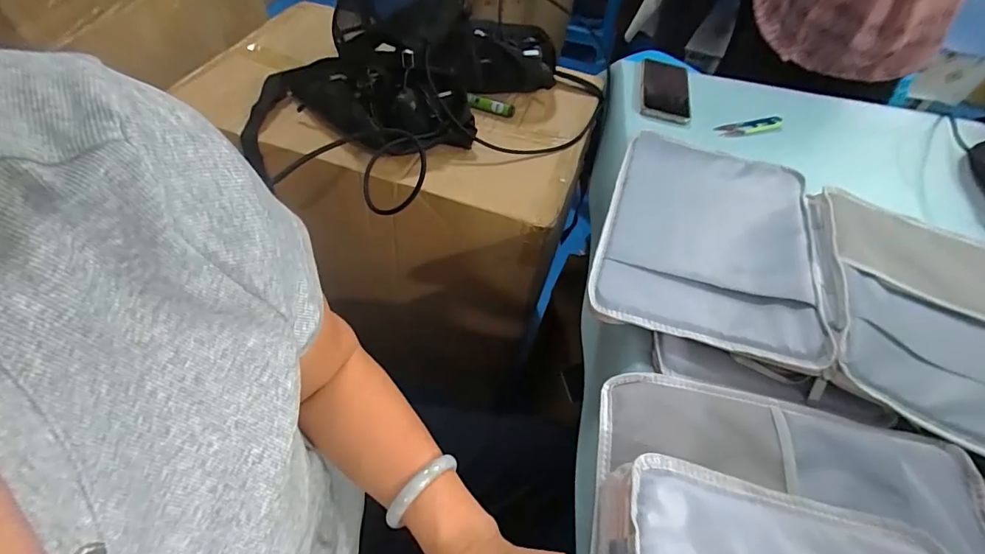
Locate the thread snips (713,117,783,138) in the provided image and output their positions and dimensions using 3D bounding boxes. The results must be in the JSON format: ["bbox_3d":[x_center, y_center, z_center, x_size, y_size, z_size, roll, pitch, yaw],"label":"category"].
[{"bbox_3d":[0.410,-0.237,0.711,0.121,0.004,0.026,-12,68,-10],"label":"thread snips"}]

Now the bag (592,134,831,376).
[{"bbox_3d":[0.246,-0.053,0.519,0.213,0.032,0.311,18,52,10],"label":"bag"}]

